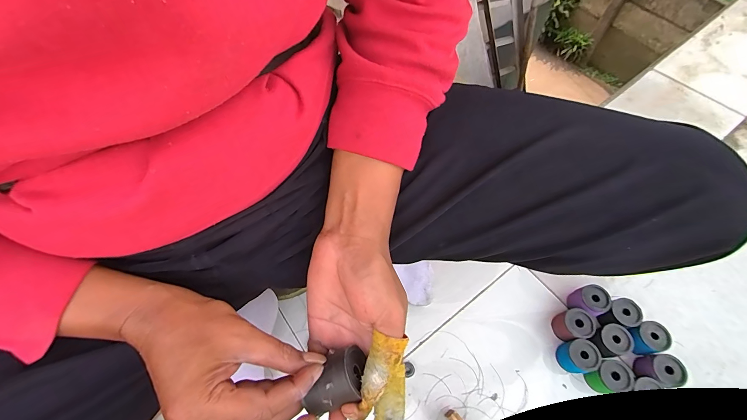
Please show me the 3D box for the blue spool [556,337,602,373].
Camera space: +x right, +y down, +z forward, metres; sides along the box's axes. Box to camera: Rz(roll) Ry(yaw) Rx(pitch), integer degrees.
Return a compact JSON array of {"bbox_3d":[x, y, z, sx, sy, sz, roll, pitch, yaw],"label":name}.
[{"bbox_3d":[0.315,0.227,0.516,0.041,0.056,0.045,-1,62,2],"label":"blue spool"}]

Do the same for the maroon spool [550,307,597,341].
[{"bbox_3d":[0.318,0.186,0.536,0.045,0.057,0.045,-1,62,2],"label":"maroon spool"}]

